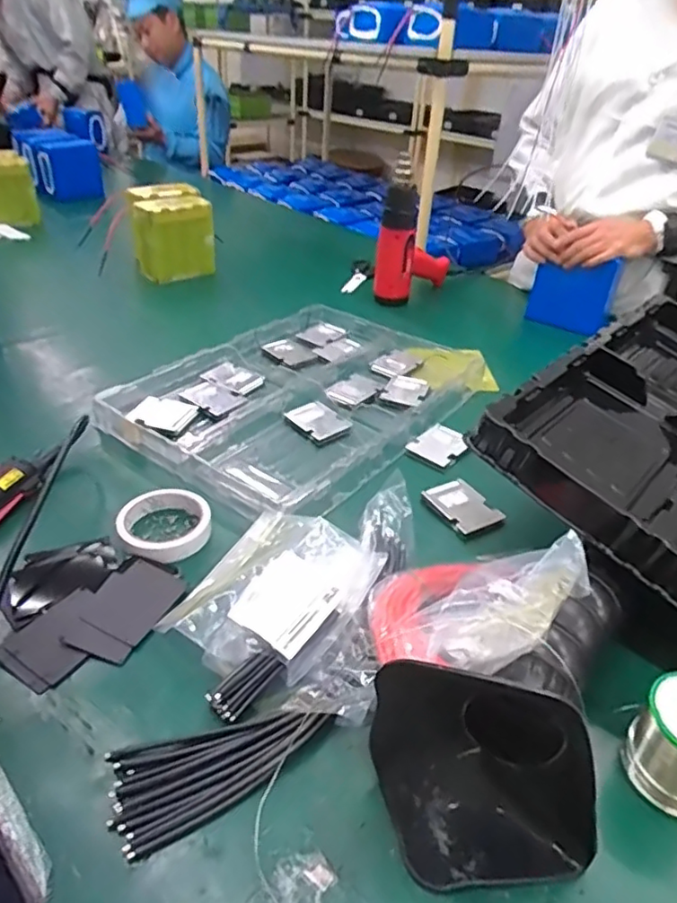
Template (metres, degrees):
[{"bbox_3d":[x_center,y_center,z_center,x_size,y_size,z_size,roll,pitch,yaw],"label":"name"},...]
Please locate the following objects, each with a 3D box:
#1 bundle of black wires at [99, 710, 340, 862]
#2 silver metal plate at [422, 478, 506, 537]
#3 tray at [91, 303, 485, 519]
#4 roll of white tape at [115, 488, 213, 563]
[{"bbox_3d":[-0.085,0.215,0.426,0.148,0.012,0.072,-16,40,-25],"label":"bundle of black wires"},{"bbox_3d":[0.140,0.061,0.674,0.059,0.007,0.078,-16,40,-25],"label":"silver metal plate"},{"bbox_3d":[-0.037,-0.093,0.862,0.369,0.040,0.493,25,41,27],"label":"tray"},{"bbox_3d":[-0.180,0.074,0.617,0.091,0.023,0.091,2,36,-2],"label":"roll of white tape"}]

